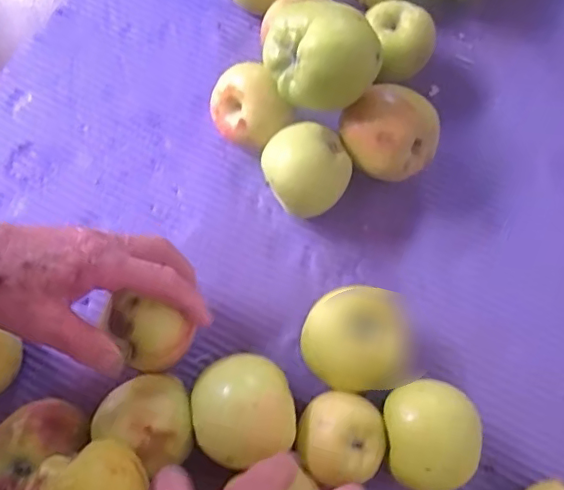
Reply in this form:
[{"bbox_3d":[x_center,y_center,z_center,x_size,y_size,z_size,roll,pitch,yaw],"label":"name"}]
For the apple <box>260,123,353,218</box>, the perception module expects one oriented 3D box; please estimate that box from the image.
[{"bbox_3d":[0.016,-0.050,0.412,0.062,0.064,0.058,0,70,-1],"label":"apple"}]

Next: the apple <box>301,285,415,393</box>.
[{"bbox_3d":[0.049,0.066,0.373,0.061,0.054,0.066,-5,64,-1],"label":"apple"}]

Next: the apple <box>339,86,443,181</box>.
[{"bbox_3d":[0.076,-0.077,0.423,0.059,0.067,0.059,-1,64,2],"label":"apple"}]

